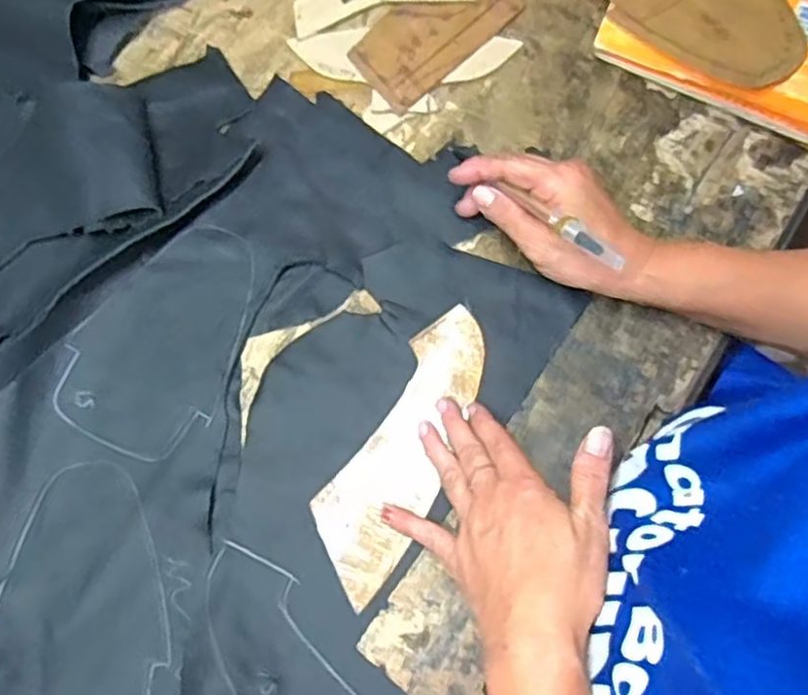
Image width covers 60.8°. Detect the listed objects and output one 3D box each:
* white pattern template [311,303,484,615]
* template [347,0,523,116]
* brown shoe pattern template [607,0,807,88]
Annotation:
[{"bbox_3d":[0.002,0.060,0.423,0.058,0.007,0.179,29,77,13],"label":"white pattern template"},{"bbox_3d":[0.019,-0.240,0.521,0.075,0.004,0.132,42,77,13],"label":"template"},{"bbox_3d":[0.210,-0.241,0.470,0.147,0.011,0.095,40,87,18],"label":"brown shoe pattern template"}]

